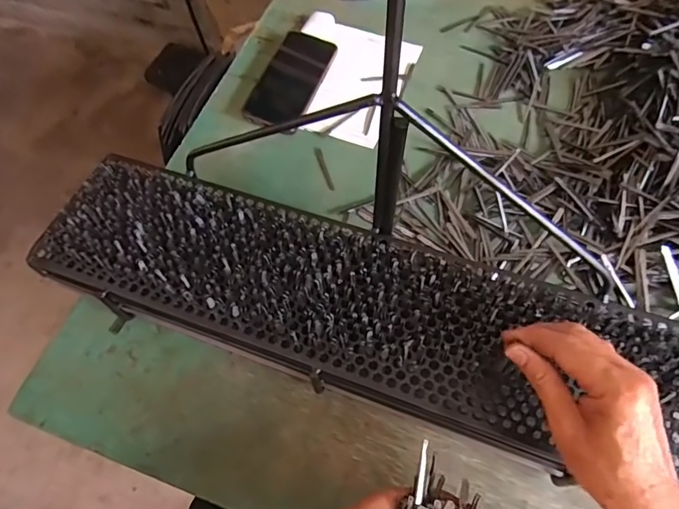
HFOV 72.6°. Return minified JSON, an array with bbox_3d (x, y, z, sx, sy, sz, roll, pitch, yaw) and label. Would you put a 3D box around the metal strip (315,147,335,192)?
[{"bbox_3d":[-0.018,-0.106,0.570,0.008,0.004,0.066,-20,67,-2],"label":"metal strip"}]

